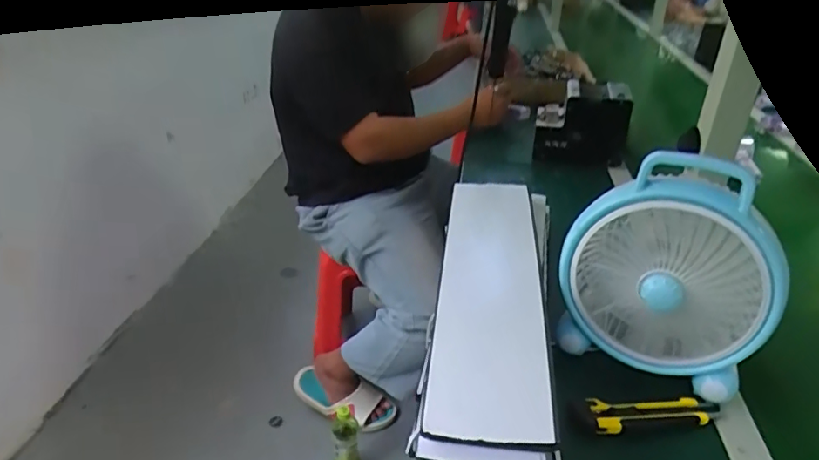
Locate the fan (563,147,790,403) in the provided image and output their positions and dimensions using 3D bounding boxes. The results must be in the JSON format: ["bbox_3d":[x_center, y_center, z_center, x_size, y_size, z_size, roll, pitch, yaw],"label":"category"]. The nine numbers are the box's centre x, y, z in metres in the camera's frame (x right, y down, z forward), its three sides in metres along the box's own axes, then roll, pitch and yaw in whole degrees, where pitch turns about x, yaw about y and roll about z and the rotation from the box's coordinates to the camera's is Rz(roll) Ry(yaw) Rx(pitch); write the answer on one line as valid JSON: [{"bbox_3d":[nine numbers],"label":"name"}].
[{"bbox_3d":[0.281,0.038,0.596,0.205,0.237,0.128,15,33,23],"label":"fan"}]

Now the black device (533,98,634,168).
[{"bbox_3d":[0.354,-0.202,1.128,0.181,0.135,0.029,7,14,11],"label":"black device"}]

